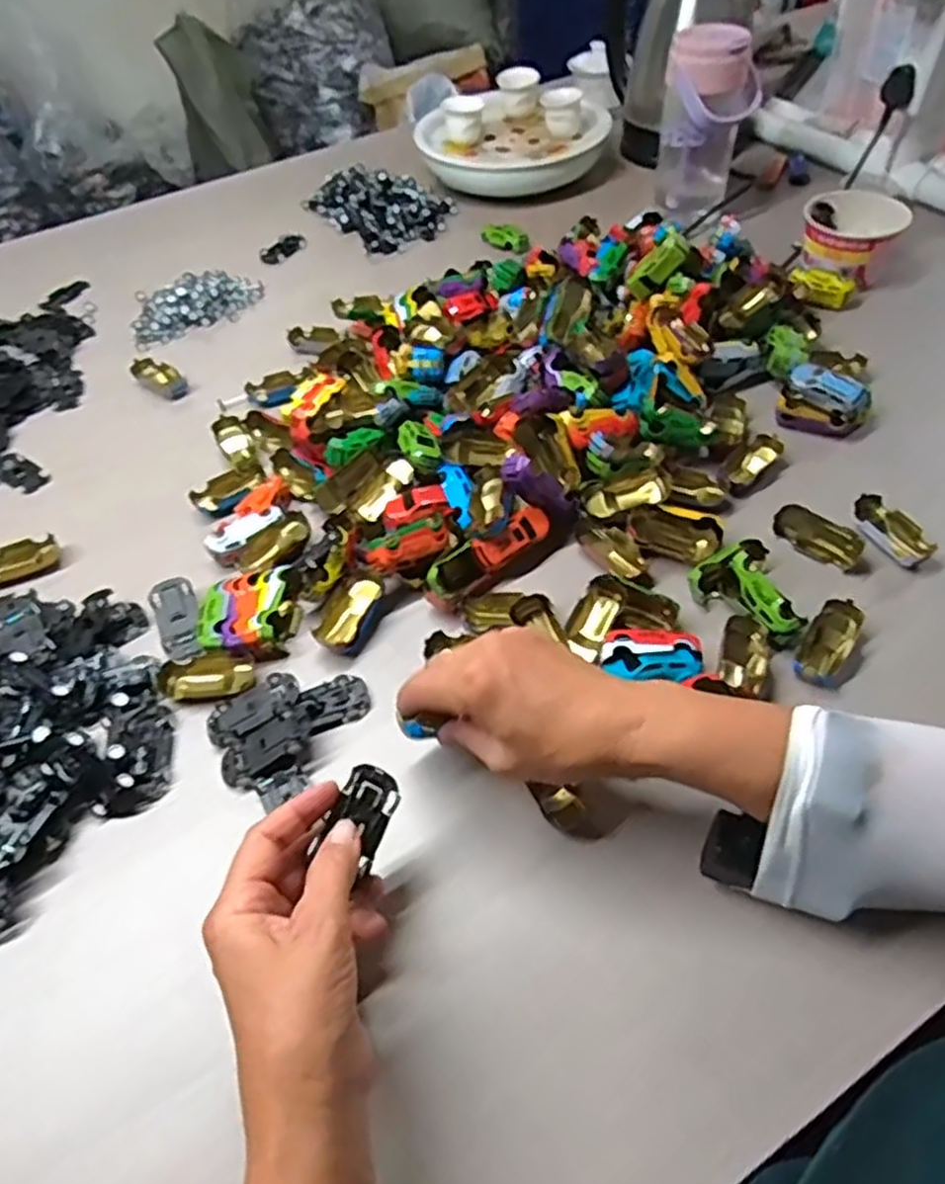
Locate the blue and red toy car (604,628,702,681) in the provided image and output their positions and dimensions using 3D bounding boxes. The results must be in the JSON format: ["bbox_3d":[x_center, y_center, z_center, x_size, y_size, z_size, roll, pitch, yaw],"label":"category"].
[{"bbox_3d":[0.117,0.046,0.487,0.061,0.026,0.041,10,52,14],"label":"blue and red toy car"}]

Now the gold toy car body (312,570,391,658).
[{"bbox_3d":[-0.086,0.013,0.535,0.033,0.015,0.063,18,55,20],"label":"gold toy car body"}]

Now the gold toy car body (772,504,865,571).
[{"bbox_3d":[0.254,-0.041,0.549,0.062,0.024,0.024,29,59,26],"label":"gold toy car body"}]

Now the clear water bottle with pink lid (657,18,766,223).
[{"bbox_3d":[0.255,-0.504,0.815,0.095,0.177,0.075,10,52,14],"label":"clear water bottle with pink lid"}]

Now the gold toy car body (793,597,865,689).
[{"bbox_3d":[0.233,0.033,0.490,0.028,0.020,0.065,26,58,25],"label":"gold toy car body"}]

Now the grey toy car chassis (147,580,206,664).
[{"bbox_3d":[-0.213,0.020,0.541,0.031,0.014,0.070,-24,52,-13],"label":"grey toy car chassis"}]

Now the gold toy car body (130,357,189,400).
[{"bbox_3d":[-0.312,-0.214,0.741,0.063,0.016,0.032,28,59,26],"label":"gold toy car body"}]

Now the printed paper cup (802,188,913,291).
[{"bbox_3d":[0.379,-0.357,0.752,0.097,0.059,0.080,23,57,23],"label":"printed paper cup"}]

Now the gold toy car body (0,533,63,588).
[{"bbox_3d":[-0.362,-0.024,0.593,0.061,0.016,0.033,-25,52,-14],"label":"gold toy car body"}]

